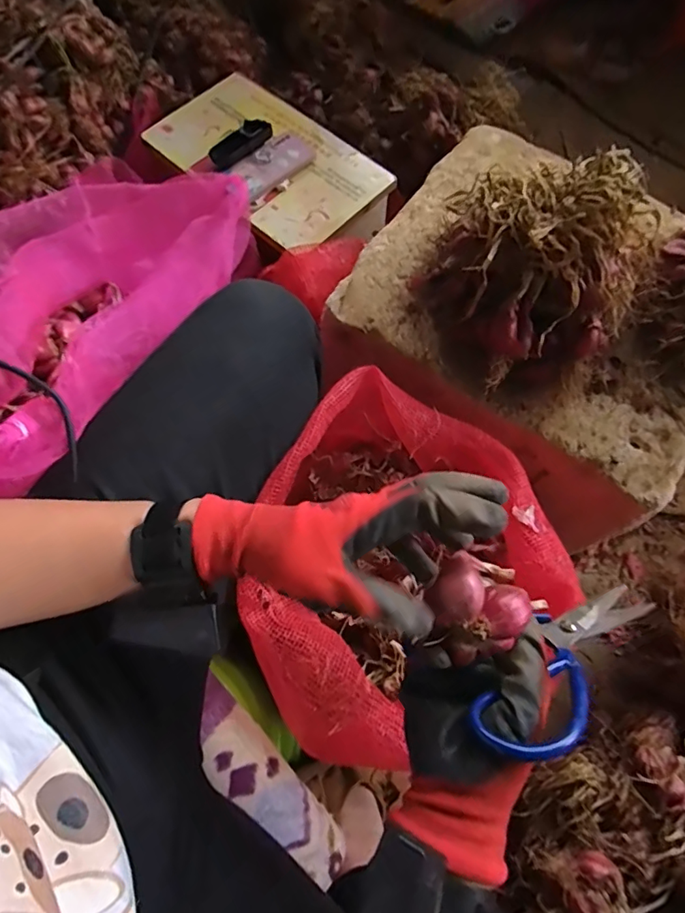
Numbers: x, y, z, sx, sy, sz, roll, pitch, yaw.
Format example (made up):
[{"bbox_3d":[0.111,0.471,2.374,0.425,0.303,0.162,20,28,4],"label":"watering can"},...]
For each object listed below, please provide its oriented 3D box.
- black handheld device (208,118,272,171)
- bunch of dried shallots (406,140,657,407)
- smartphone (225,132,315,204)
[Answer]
[{"bbox_3d":[-0.166,-0.510,0.828,0.107,0.027,0.041,-28,71,10],"label":"black handheld device"},{"bbox_3d":[0.203,-0.194,0.519,0.185,0.167,0.200,-21,71,-9],"label":"bunch of dried shallots"},{"bbox_3d":[-0.109,-0.476,0.825,0.146,0.015,0.073,-40,85,-17],"label":"smartphone"}]

